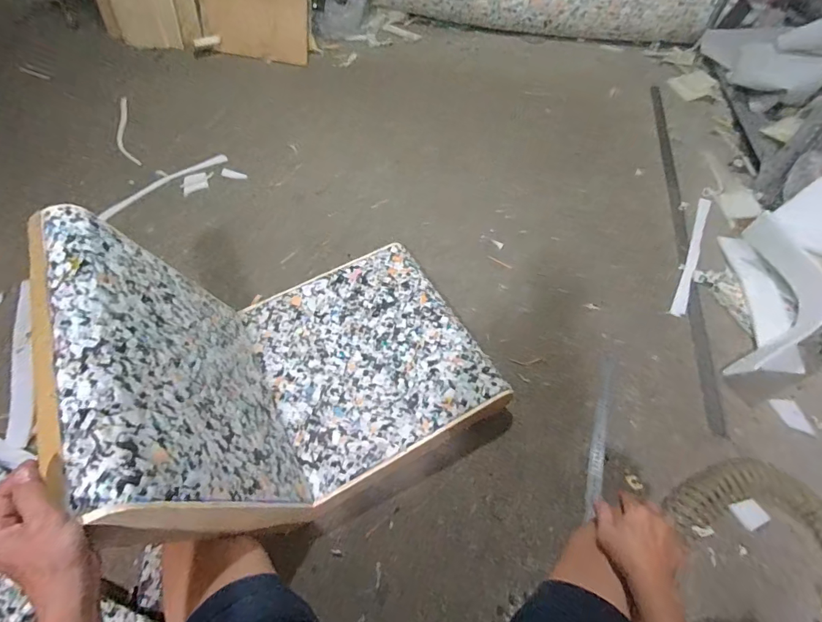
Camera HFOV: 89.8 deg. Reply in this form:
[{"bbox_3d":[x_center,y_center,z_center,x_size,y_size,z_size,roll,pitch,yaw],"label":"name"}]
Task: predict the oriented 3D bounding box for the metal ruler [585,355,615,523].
[{"bbox_3d":[0.430,0.269,0.935,0.030,0.009,0.389,17,57,12],"label":"metal ruler"}]

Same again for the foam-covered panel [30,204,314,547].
[{"bbox_3d":[-0.365,0.106,0.677,0.045,0.450,0.497,-33,64,-1],"label":"foam-covered panel"}]

